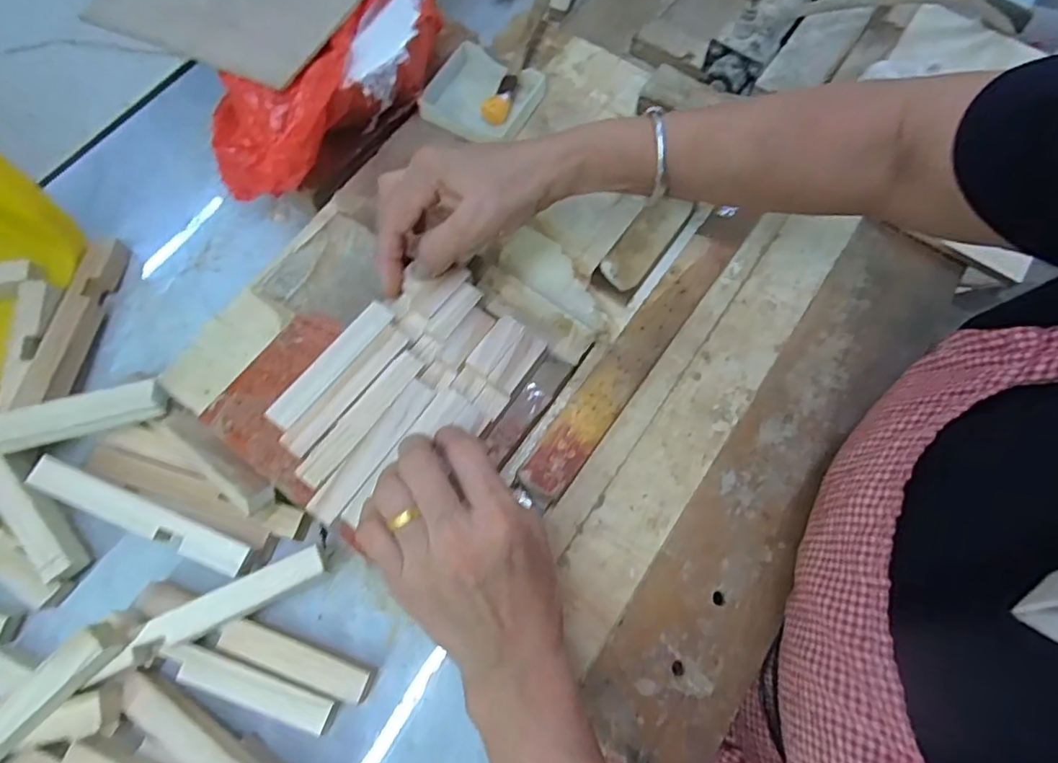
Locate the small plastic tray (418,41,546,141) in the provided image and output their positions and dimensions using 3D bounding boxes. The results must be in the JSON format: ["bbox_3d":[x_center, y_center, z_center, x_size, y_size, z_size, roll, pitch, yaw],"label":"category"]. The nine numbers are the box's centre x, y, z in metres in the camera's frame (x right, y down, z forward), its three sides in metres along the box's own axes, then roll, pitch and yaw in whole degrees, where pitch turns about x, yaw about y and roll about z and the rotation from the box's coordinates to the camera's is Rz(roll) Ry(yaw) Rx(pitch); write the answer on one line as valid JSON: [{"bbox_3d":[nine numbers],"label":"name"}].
[{"bbox_3d":[-0.034,-0.220,0.445,0.079,0.021,0.070,23,72,8],"label":"small plastic tray"}]

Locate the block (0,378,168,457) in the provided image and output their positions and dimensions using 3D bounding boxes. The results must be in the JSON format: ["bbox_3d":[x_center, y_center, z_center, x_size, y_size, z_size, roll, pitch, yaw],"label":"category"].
[{"bbox_3d":[-0.317,0.029,0.358,0.165,0.018,0.024,-15,71,-5],"label":"block"}]

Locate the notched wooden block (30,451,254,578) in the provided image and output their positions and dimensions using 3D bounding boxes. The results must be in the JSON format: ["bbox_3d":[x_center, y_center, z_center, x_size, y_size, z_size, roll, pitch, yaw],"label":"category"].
[{"bbox_3d":[-0.239,0.084,0.358,0.149,0.022,0.020,21,72,8],"label":"notched wooden block"}]

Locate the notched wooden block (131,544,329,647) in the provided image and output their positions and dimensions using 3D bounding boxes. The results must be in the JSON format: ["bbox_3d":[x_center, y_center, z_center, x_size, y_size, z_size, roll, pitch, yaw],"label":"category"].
[{"bbox_3d":[-0.172,0.130,0.341,0.105,0.018,0.020,-24,72,-8],"label":"notched wooden block"}]

